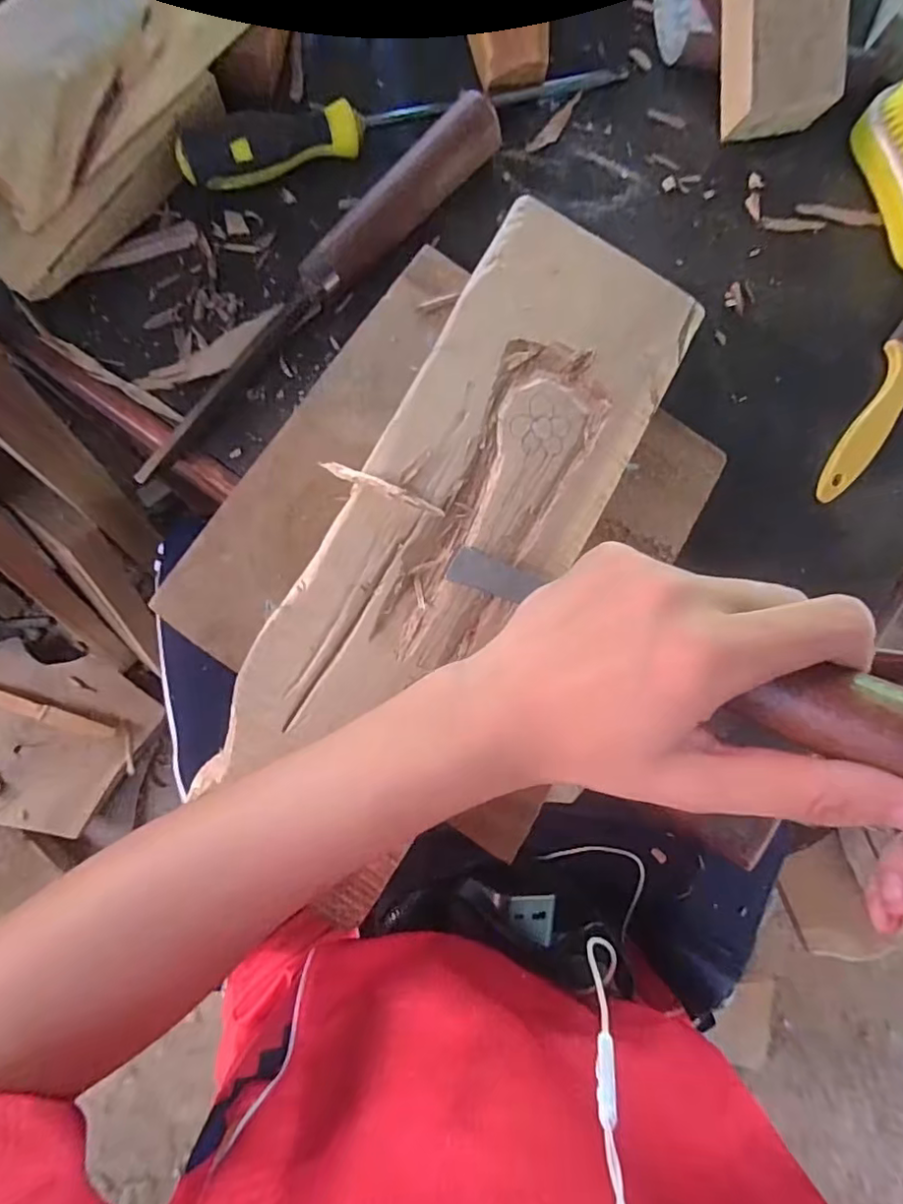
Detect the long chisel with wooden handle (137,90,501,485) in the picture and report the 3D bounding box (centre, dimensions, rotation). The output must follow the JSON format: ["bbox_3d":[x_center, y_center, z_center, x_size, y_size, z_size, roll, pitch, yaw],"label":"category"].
[{"bbox_3d":[-0.076,-0.182,0.326,0.026,0.035,0.287,43,81,0],"label":"long chisel with wooden handle"}]

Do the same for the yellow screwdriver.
[{"bbox_3d":[-0.023,-0.298,0.346,0.281,0.029,0.029,-22,86,-8],"label":"yellow screwdriver"}]

